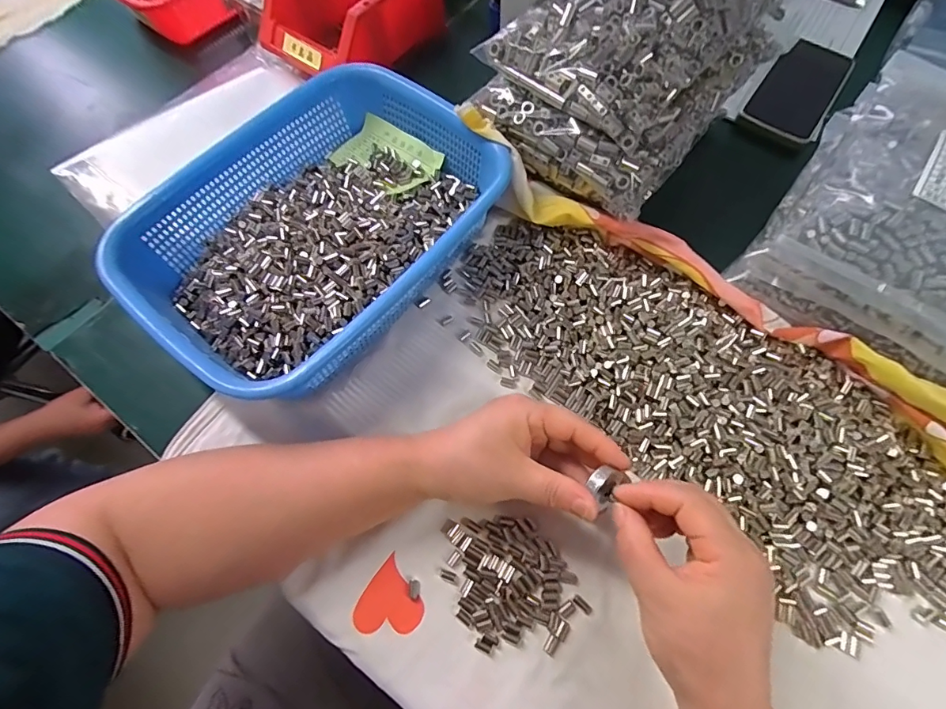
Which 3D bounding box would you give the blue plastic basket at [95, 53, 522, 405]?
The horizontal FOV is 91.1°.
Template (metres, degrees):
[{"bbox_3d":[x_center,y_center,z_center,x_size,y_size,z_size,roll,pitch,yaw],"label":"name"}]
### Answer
[{"bbox_3d":[-0.119,-0.099,0.380,0.202,0.076,0.272,38,73,16],"label":"blue plastic basket"}]

